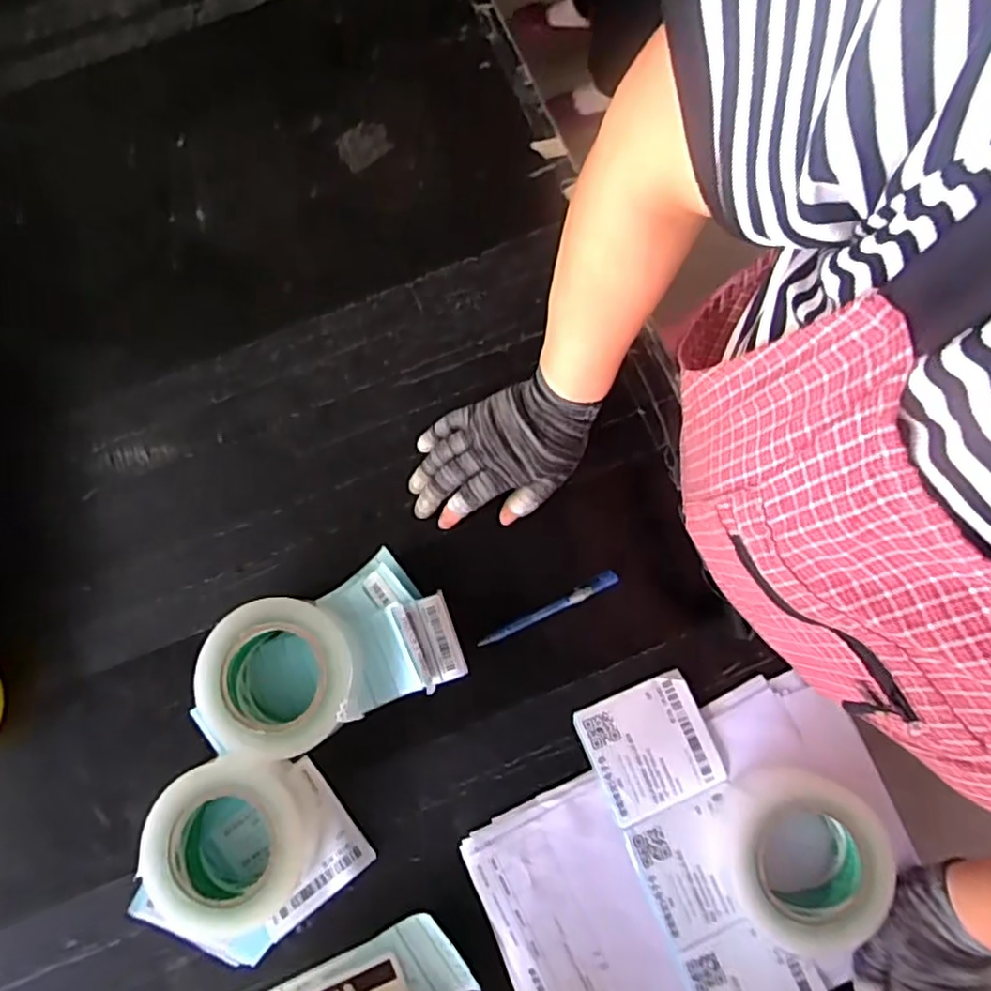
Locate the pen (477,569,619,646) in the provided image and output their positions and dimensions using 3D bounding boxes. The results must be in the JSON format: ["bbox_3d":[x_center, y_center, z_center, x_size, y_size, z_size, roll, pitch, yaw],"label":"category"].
[{"bbox_3d":[0.048,0.101,0.561,0.132,0.010,0.013,-27,80,-4],"label":"pen"}]

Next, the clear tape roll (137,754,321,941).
[{"bbox_3d":[-0.210,0.271,0.503,0.131,0.051,0.121,-23,80,-3],"label":"clear tape roll"}]

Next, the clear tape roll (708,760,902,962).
[{"bbox_3d":[0.245,0.286,0.512,0.122,0.046,0.125,0,80,1],"label":"clear tape roll"}]

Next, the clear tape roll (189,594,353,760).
[{"bbox_3d":[-0.175,0.148,0.525,0.118,0.054,0.122,0,80,1],"label":"clear tape roll"}]

